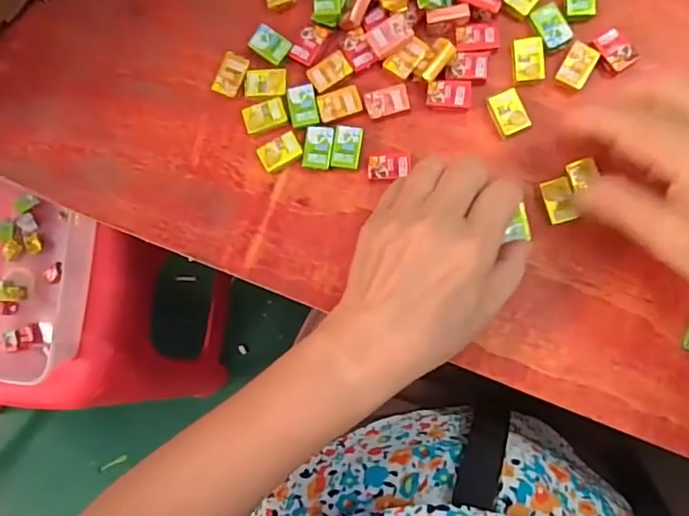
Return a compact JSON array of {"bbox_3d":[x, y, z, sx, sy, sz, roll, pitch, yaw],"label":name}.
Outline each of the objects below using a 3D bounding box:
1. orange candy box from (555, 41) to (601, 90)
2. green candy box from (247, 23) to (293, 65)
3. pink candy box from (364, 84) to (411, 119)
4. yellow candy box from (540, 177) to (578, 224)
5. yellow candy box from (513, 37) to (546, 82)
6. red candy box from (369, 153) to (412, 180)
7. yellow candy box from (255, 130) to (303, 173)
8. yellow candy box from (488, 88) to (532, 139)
[{"bbox_3d":[0.137,-0.113,0.320,0.017,0.004,0.025,29,89,8],"label":"orange candy box"},{"bbox_3d":[-0.047,-0.133,0.340,0.025,0.004,0.018,36,90,8],"label":"green candy box"},{"bbox_3d":[0.026,-0.095,0.330,0.026,0.005,0.018,-12,84,5],"label":"pink candy box"},{"bbox_3d":[0.124,-0.033,0.315,0.016,0.004,0.025,-14,84,5],"label":"yellow candy box"},{"bbox_3d":[0.110,-0.118,0.323,0.017,0.005,0.025,-6,85,6],"label":"yellow candy box"},{"bbox_3d":[0.027,-0.056,0.329,0.026,0.008,0.016,-7,85,6],"label":"red candy box"},{"bbox_3d":[-0.039,-0.065,0.335,0.026,0.005,0.017,-28,83,3],"label":"yellow candy box"},{"bbox_3d":[0.098,-0.087,0.324,0.019,0.004,0.026,-23,83,4],"label":"yellow candy box"}]

